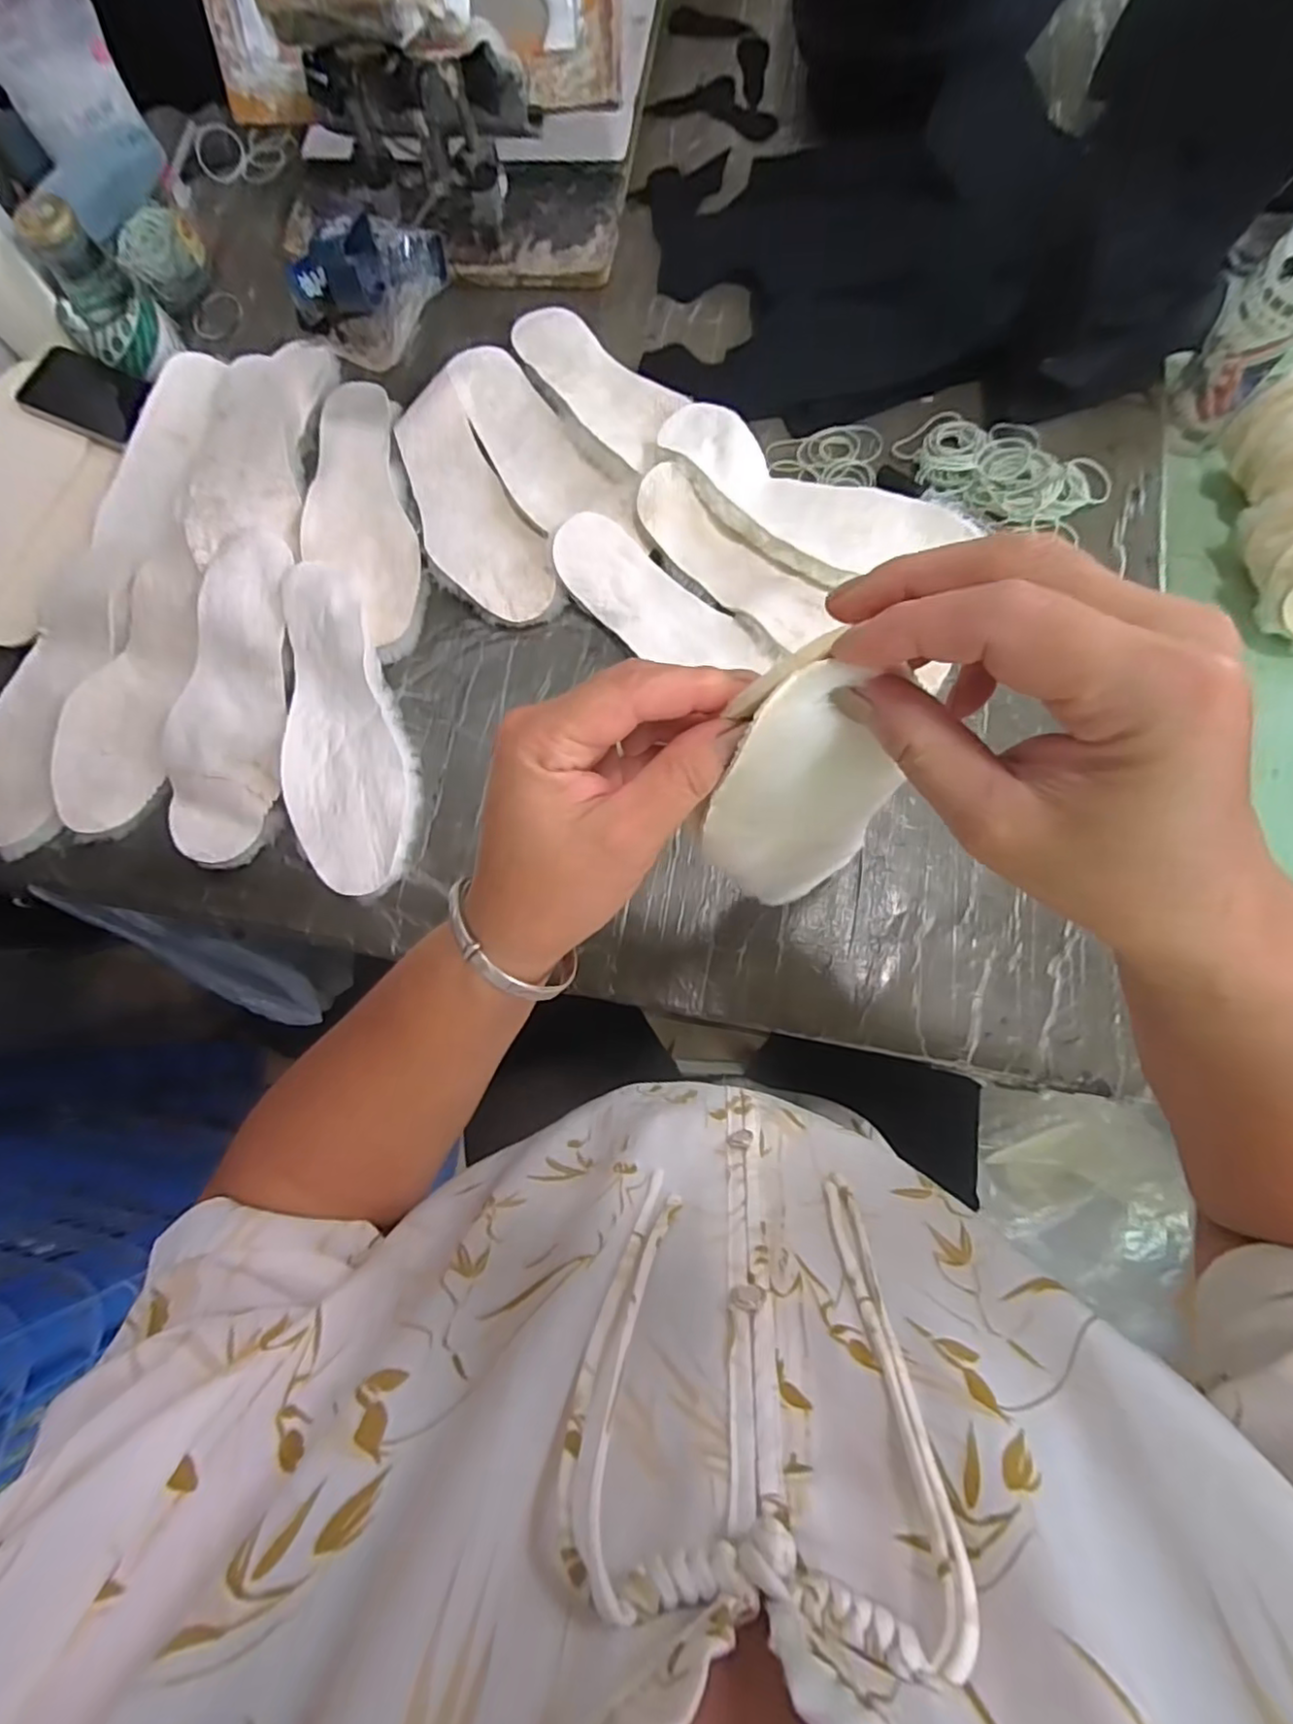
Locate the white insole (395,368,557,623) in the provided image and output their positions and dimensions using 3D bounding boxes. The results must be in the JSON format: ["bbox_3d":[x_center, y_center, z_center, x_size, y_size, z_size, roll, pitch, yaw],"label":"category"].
[{"bbox_3d":[-0.160,-0.315,0.552,0.085,0.012,0.251,-29,77,-3],"label":"white insole"}]

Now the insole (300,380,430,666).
[{"bbox_3d":[-0.255,-0.315,0.565,0.095,0.023,0.294,-11,77,1],"label":"insole"}]

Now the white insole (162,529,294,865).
[{"bbox_3d":[-0.343,-0.139,0.513,0.089,0.018,0.275,-2,77,4],"label":"white insole"}]

